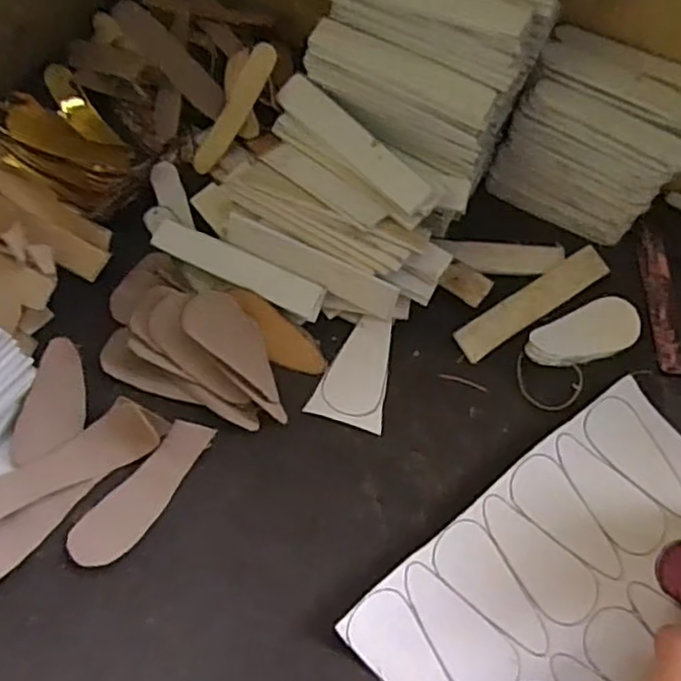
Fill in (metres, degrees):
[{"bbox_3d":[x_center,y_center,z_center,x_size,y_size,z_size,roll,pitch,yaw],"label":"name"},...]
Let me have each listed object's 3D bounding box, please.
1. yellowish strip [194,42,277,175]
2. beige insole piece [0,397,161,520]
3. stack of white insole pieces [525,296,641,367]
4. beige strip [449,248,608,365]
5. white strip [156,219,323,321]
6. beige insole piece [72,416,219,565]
[{"bbox_3d":[-0.066,-0.142,0.406,0.015,0.089,0.010,49,31,15],"label":"yellowish strip"},{"bbox_3d":[-0.149,0.070,0.327,0.115,0.012,0.030,-32,73,-13],"label":"beige insole piece"},{"bbox_3d":[0.139,-0.003,0.374,0.070,0.006,0.031,-22,71,-10],"label":"stack of white insole pieces"},{"bbox_3d":[0.116,-0.024,0.390,0.109,0.005,0.022,-32,73,-13],"label":"beige strip"},{"bbox_3d":[-0.059,-0.042,0.377,0.107,0.006,0.021,25,88,12],"label":"white strip"},{"bbox_3d":[-0.098,0.076,0.330,0.028,0.008,0.085,39,73,13],"label":"beige insole piece"}]

